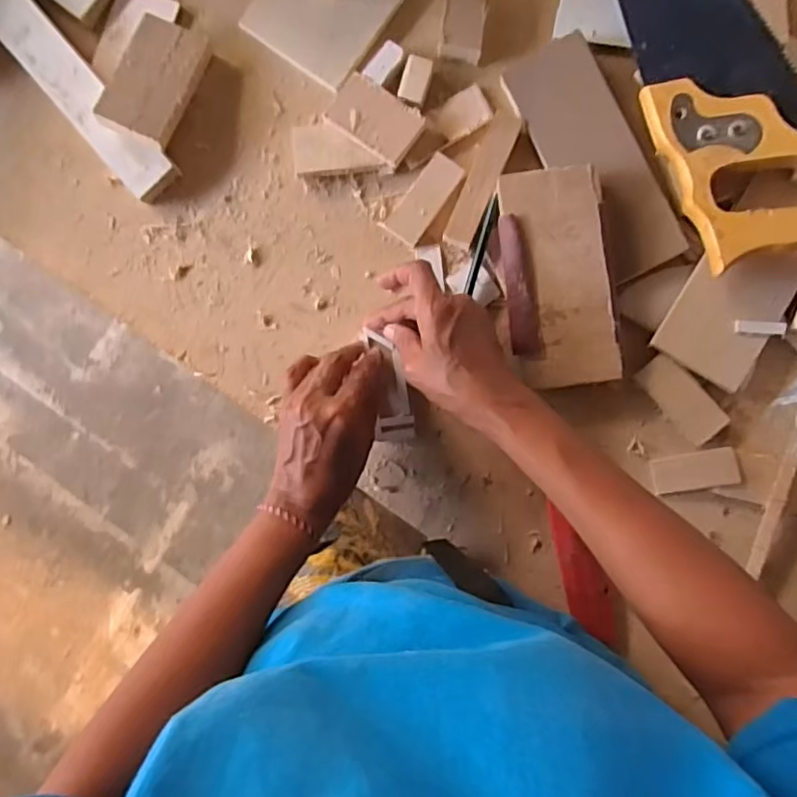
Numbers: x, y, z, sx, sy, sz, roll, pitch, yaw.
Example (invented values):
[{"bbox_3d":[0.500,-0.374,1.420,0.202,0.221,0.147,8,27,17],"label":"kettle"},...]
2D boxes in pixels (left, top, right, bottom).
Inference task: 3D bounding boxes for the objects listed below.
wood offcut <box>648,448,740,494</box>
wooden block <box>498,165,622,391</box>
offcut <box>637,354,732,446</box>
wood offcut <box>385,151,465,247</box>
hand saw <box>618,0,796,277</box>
[{"bbox_3d":[0.219,0.054,0.442,0.057,0.004,0.027,-13,75,22],"label":"wood offcut"},{"bbox_3d":[0.114,-0.085,0.432,0.067,0.025,0.152,-9,88,6],"label":"wooden block"},{"bbox_3d":[0.209,0.001,0.440,0.031,0.009,0.070,-41,85,4],"label":"offcut"},{"bbox_3d":[0.021,-0.152,0.458,0.029,0.010,0.067,37,98,3],"label":"wood offcut"},{"bbox_3d":[0.205,-0.287,0.427,0.104,0.018,0.397,-18,81,4],"label":"hand saw"}]

